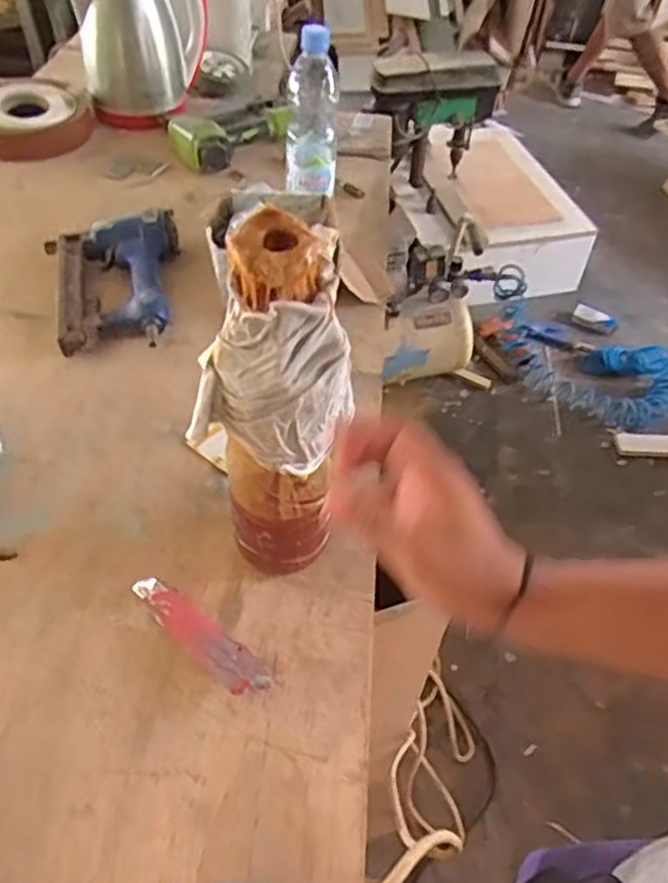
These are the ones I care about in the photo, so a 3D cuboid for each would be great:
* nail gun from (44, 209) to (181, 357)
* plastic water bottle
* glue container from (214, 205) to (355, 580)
[{"bbox_3d":[-0.254,-0.192,0.825,0.157,0.057,0.189,-14,52,-13],"label":"nail gun"},{"bbox_3d":[-0.029,-0.417,0.875,0.067,0.184,0.072,1,50,-1],"label":"plastic water bottle"},{"bbox_3d":[-0.035,-0.013,0.493,0.084,0.283,0.070,14,51,10],"label":"glue container"}]

